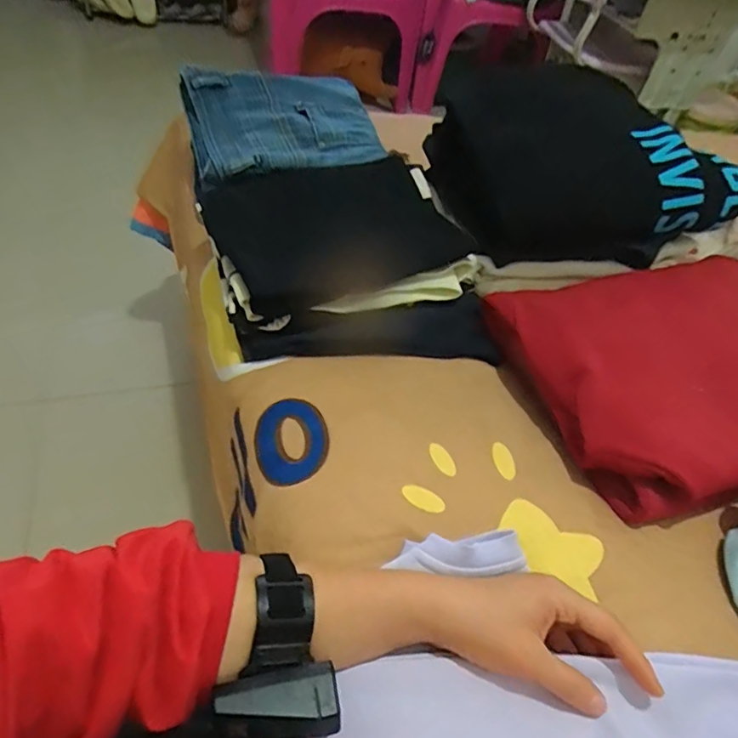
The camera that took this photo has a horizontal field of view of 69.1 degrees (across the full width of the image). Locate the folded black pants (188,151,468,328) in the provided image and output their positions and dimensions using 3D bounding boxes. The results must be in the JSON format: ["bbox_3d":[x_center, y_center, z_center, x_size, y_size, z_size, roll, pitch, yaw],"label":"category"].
[{"bbox_3d":[-0.044,-0.166,0.606,0.260,0.054,0.234,-15,54,-23],"label":"folded black pants"}]

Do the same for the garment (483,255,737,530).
[{"bbox_3d":[0.318,-0.007,0.541,0.353,0.088,0.256,-11,52,-20],"label":"garment"}]

